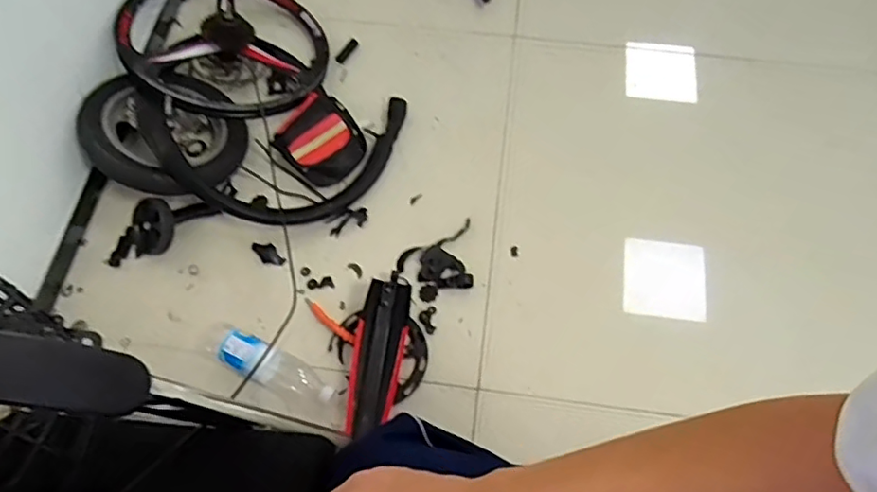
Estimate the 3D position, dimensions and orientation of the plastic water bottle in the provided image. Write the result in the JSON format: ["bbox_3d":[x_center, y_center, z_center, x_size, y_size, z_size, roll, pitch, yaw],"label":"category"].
[{"bbox_3d":[-0.297,0.202,0.997,0.249,0.071,0.070,28,69,11],"label":"plastic water bottle"}]

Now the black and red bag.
[{"bbox_3d":[-0.240,-0.217,1.184,0.159,0.068,0.172,-38,72,-16],"label":"black and red bag"}]

